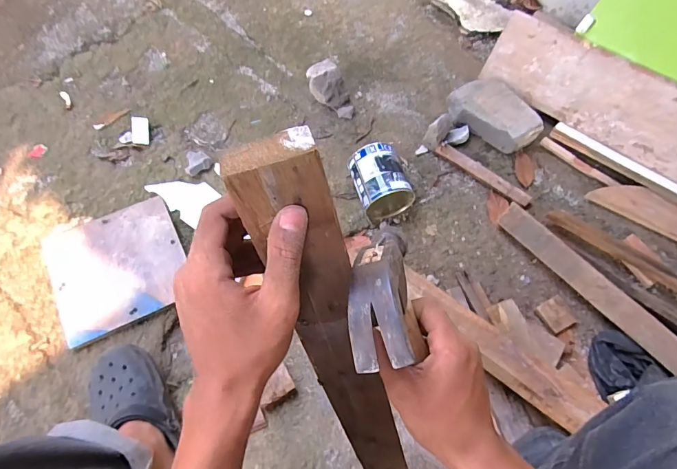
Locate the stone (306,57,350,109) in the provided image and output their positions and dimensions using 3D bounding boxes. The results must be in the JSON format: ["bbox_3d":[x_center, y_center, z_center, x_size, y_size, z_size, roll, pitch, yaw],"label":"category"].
[{"bbox_3d":[-0.028,-0.367,1.029,0.096,0.098,0.070,36,68,16],"label":"stone"}]

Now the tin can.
[{"bbox_3d":[0.089,-0.118,0.903,0.109,0.101,0.132,-16,65,-8],"label":"tin can"}]

